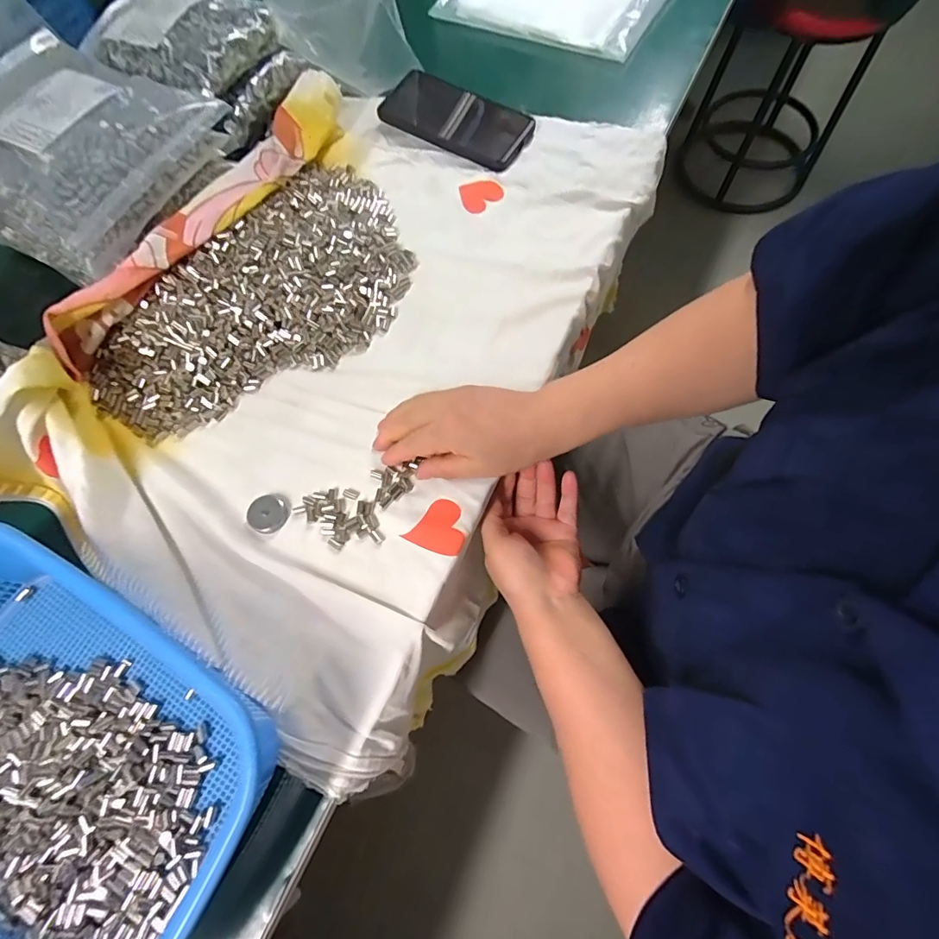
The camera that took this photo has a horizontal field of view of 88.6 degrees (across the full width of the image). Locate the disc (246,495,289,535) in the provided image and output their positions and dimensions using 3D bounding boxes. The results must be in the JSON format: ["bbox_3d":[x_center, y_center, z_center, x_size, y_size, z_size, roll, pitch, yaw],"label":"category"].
[{"bbox_3d":[-0.159,0.035,0.379,0.029,0.006,0.029,0,70,1],"label":"disc"}]

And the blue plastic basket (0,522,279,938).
[{"bbox_3d":[-0.267,0.179,0.290,0.285,0.064,0.200,31,73,12],"label":"blue plastic basket"}]

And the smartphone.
[{"bbox_3d":[-0.014,-0.384,0.523,0.160,0.015,0.082,35,74,13],"label":"smartphone"}]

